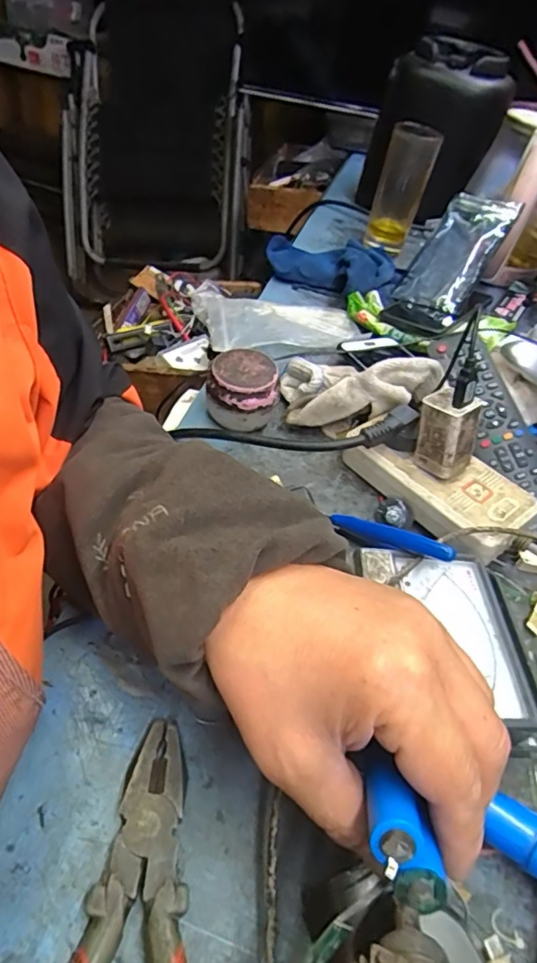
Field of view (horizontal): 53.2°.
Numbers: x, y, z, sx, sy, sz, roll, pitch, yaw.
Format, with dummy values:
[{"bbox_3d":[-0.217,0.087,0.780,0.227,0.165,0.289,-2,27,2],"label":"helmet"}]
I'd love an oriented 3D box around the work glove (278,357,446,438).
[{"bbox_3d":[0.079,-0.078,0.467,0.135,0.048,0.055,-4,44,18],"label":"work glove"}]

